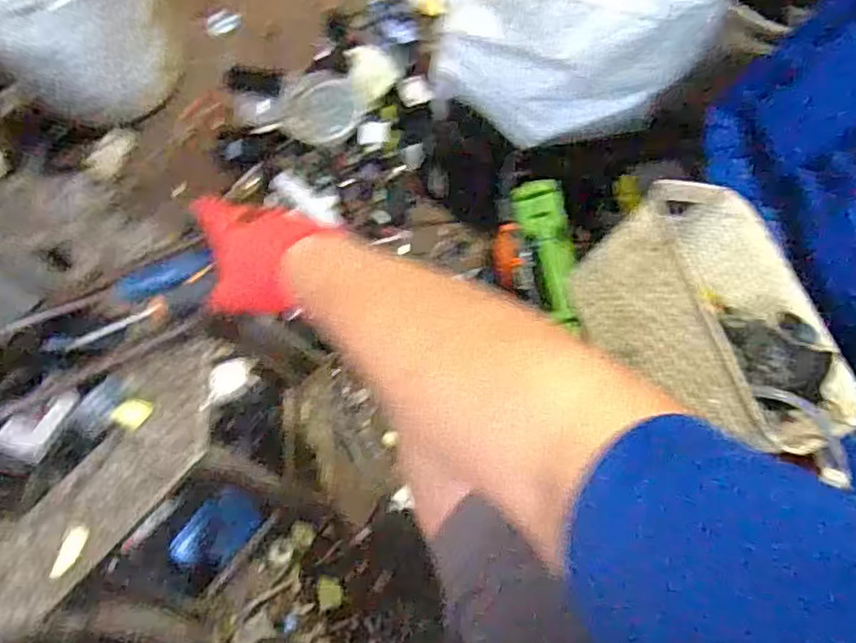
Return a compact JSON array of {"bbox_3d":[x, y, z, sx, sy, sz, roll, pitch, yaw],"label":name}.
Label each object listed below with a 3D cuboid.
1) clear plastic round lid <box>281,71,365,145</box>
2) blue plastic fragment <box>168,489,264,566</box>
[{"bbox_3d":[-0.175,-0.346,1.045,0.126,0.028,0.130,0,70,-1],"label":"clear plastic round lid"},{"bbox_3d":[-0.265,0.262,0.809,0.071,0.013,0.105,39,73,12],"label":"blue plastic fragment"}]

